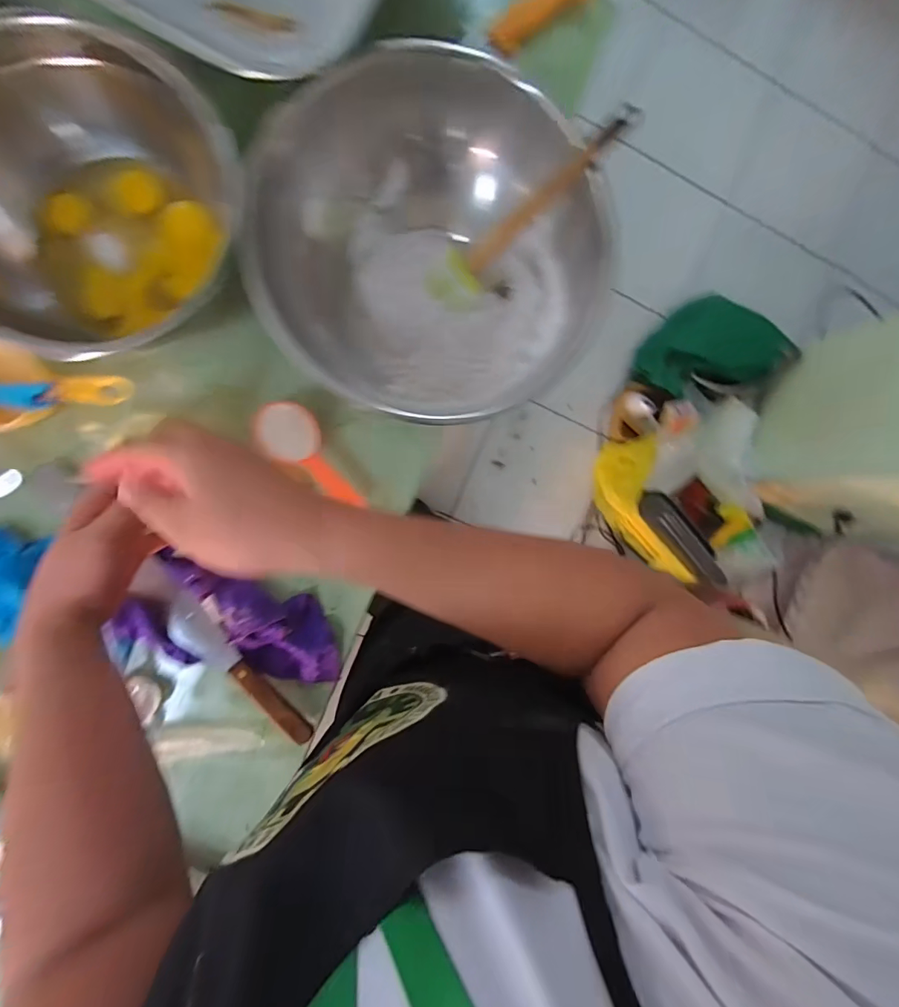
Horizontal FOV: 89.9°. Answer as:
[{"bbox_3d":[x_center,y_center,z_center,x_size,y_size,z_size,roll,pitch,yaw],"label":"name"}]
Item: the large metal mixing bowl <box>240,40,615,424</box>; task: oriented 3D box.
[{"bbox_3d":[-0.024,-0.210,0.433,0.284,0.130,0.245,-2,93,-8],"label":"large metal mixing bowl"}]

